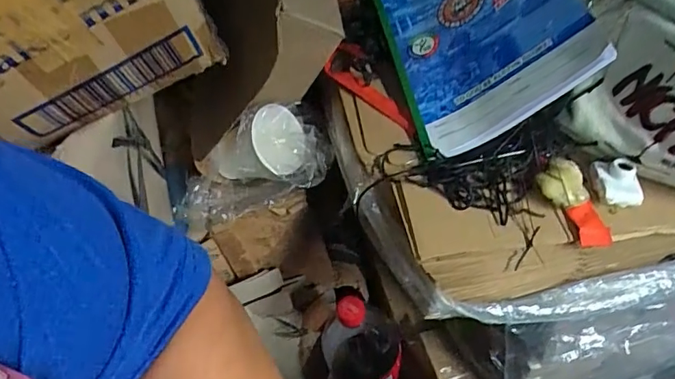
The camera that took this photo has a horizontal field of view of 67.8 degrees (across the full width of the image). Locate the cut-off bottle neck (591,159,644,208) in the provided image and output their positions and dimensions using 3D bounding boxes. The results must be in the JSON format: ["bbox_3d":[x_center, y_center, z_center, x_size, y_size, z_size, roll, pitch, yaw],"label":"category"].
[{"bbox_3d":[0.225,-0.005,0.405,0.032,0.014,0.038,-4,68,14],"label":"cut-off bottle neck"}]

